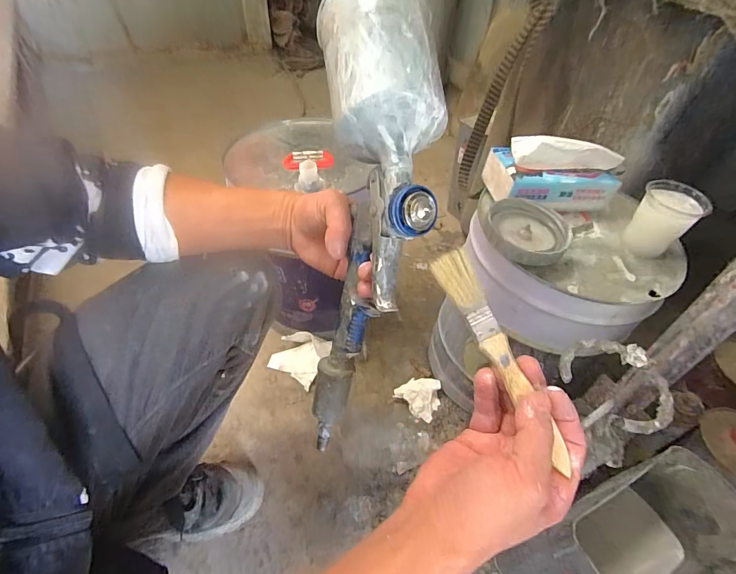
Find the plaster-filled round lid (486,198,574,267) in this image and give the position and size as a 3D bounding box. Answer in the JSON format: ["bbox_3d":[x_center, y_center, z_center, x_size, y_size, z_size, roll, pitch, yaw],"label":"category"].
[{"bbox_3d":[0.194,-0.066,0.485,0.095,0.026,0.104,1,47,-1],"label":"plaster-filled round lid"}]

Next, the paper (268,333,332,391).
[{"bbox_3d":[-0.131,0.132,0.765,0.116,0.039,0.113,23,51,18],"label":"paper"}]

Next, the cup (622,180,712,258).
[{"bbox_3d":[0.363,-0.079,0.493,0.064,0.074,0.069,1,47,-1],"label":"cup"}]

